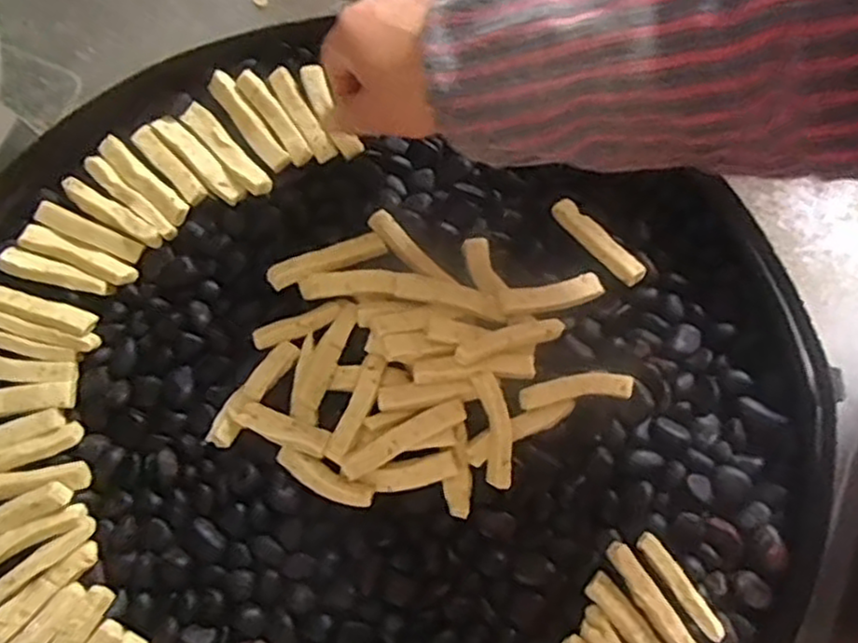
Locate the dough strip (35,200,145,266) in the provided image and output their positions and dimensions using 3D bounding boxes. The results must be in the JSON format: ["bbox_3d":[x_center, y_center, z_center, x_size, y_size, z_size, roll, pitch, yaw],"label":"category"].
[{"bbox_3d":[-0.224,-0.059,0.476,0.076,0.004,0.016,24,78,9],"label":"dough strip"}]

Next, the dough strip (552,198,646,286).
[{"bbox_3d":[0.110,-0.052,0.469,0.016,0.011,0.073,-44,78,-8],"label":"dough strip"}]

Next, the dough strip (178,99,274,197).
[{"bbox_3d":[-0.138,-0.118,0.487,0.017,0.006,0.085,-42,77,-8],"label":"dough strip"}]

